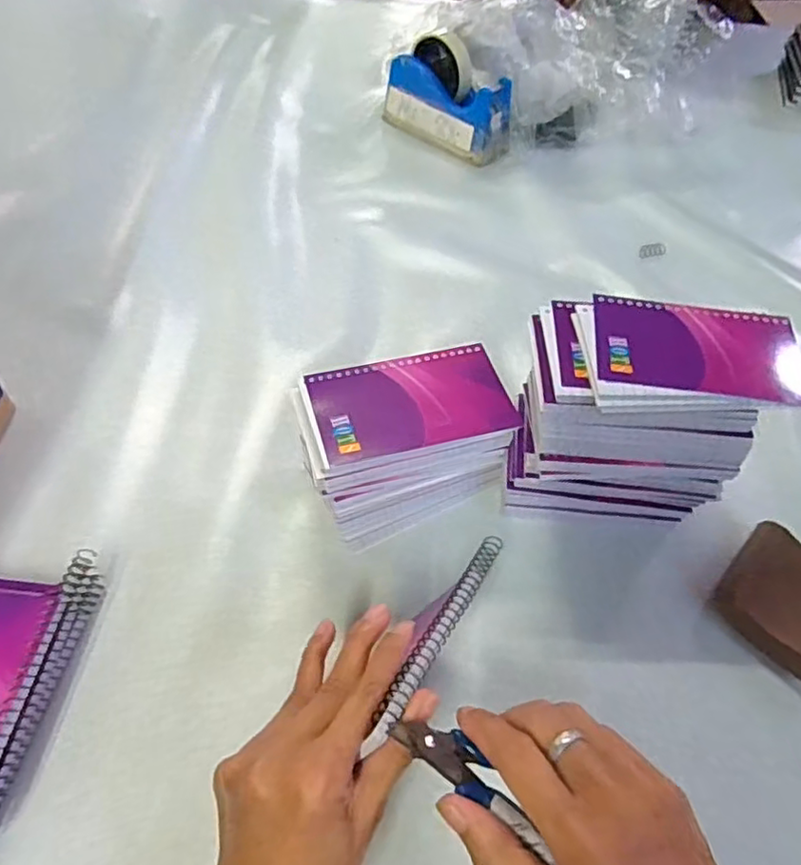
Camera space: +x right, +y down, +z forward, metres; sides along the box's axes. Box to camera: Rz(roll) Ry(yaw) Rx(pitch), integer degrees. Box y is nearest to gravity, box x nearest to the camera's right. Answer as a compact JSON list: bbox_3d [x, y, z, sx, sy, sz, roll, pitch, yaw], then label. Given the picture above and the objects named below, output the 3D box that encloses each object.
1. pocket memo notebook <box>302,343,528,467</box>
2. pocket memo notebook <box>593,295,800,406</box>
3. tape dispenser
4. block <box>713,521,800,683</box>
[{"bbox_3d":[0.007,-0.020,0.422,0.134,0.011,0.078,-13,55,-14],"label":"pocket memo notebook"},{"bbox_3d":[0.187,-0.054,0.400,0.127,0.004,0.078,8,52,2],"label":"pocket memo notebook"},{"bbox_3d":[0.060,-0.407,0.768,0.164,0.095,0.064,38,60,23],"label":"tape dispenser"},{"bbox_3d":[0.269,0.113,0.431,0.091,0.026,0.089,-35,62,-25],"label":"block"}]

